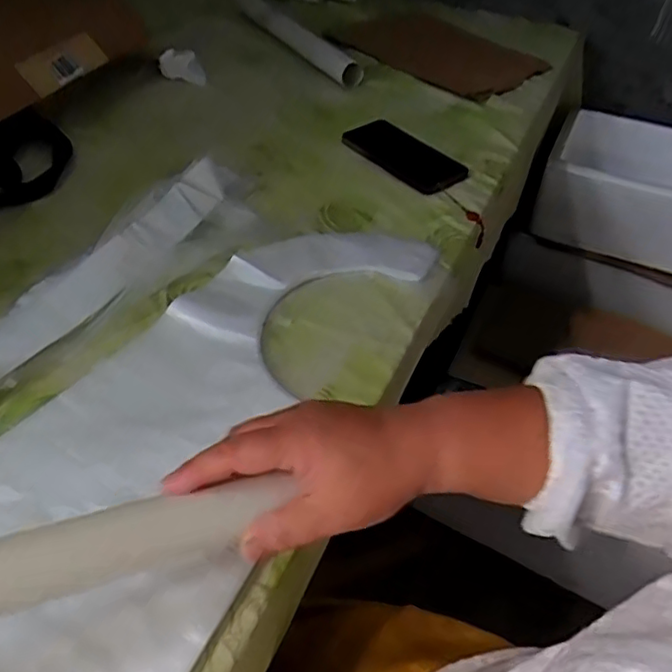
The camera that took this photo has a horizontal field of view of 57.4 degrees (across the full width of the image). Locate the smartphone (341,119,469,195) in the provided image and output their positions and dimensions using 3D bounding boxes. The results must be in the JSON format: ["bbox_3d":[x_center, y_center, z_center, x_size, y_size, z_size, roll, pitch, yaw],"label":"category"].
[{"bbox_3d":[0.090,-0.232,0.784,0.086,0.014,0.158,-36,59,-26],"label":"smartphone"}]

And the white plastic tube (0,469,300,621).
[{"bbox_3d":[-0.174,0.122,0.312,0.307,0.033,0.039,-10,46,-27],"label":"white plastic tube"}]

